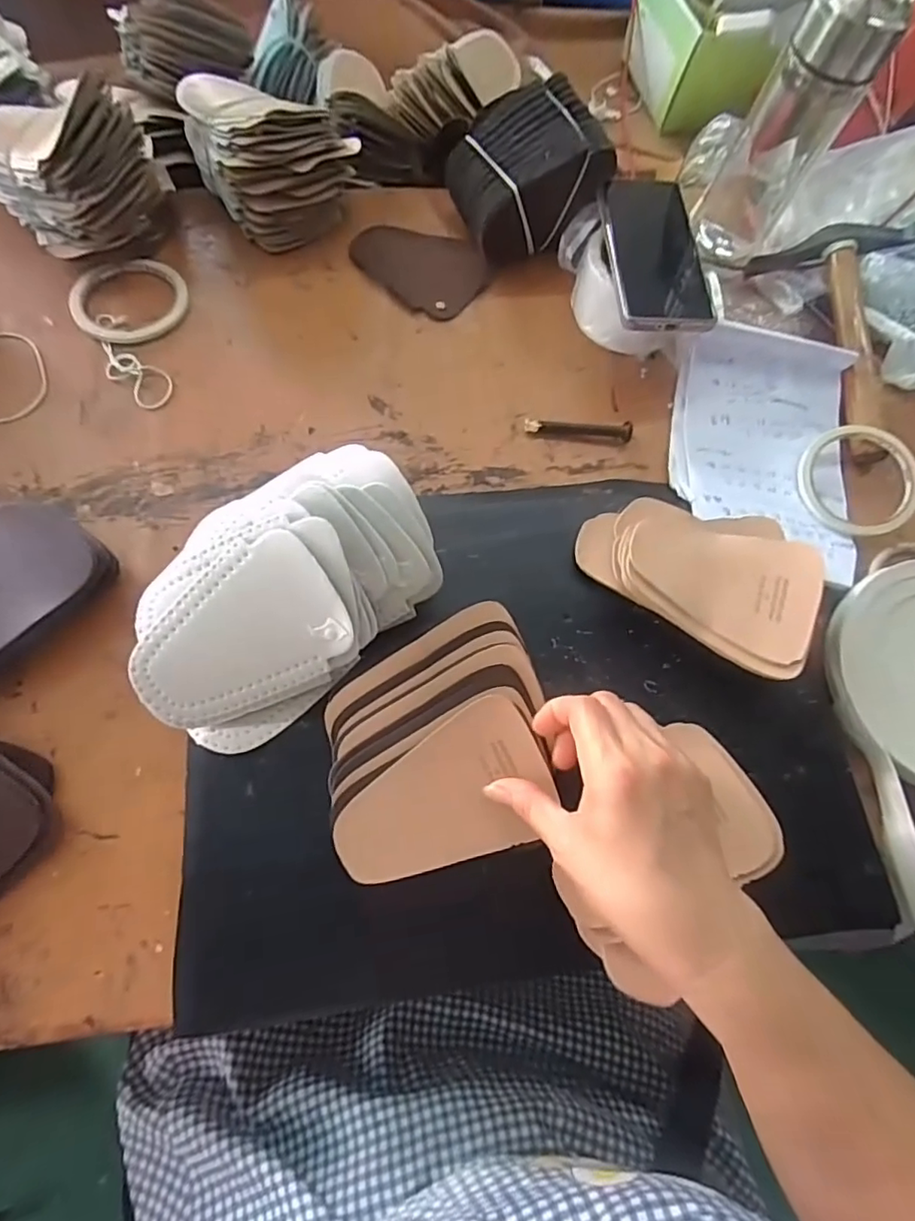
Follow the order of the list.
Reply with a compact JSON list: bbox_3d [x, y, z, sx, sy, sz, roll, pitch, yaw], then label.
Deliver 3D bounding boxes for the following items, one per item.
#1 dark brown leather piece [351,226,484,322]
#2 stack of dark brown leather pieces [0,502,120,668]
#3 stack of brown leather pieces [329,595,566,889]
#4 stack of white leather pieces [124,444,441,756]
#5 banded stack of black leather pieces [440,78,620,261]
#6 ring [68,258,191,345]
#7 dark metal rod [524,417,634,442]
[{"bbox_3d":[-0.037,-0.322,0.548,0.125,0.006,0.094,34,70,9],"label":"dark brown leather piece"},{"bbox_3d":[-0.300,-0.006,0.383,0.075,0.038,0.140,41,71,12],"label":"stack of dark brown leather pieces"},{"bbox_3d":[-0.013,0.076,0.350,0.127,0.023,0.136,-13,70,-6],"label":"stack of brown leather pieces"},{"bbox_3d":[-0.111,-0.016,0.370,0.138,0.079,0.201,42,72,12],"label":"stack of white leather pieces"},{"bbox_3d":[0.062,-0.390,0.532,0.124,0.091,0.112,-16,71,-10],"label":"banded stack of black leather pieces"},{"bbox_3d":[-0.278,-0.263,0.502,0.092,0.011,0.090,1,68,-4],"label":"ring"},{"bbox_3d":[0.099,-0.151,0.483,0.086,0.012,0.018,5,68,-2],"label":"dark metal rod"}]

